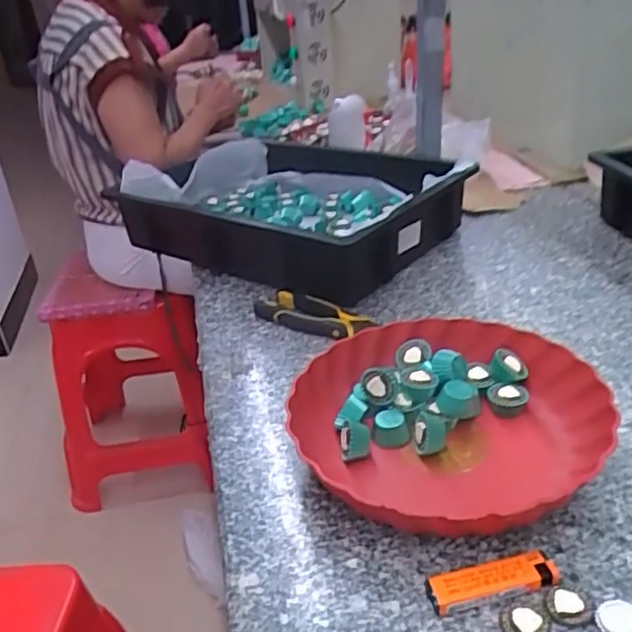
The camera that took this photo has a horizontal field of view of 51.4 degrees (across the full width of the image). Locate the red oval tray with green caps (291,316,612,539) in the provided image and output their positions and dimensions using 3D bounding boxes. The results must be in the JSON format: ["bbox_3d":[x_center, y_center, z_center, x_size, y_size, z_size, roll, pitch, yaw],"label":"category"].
[{"bbox_3d":[0.100,0.085,0.525,0.235,0.052,0.232,-24,33,-28],"label":"red oval tray with green caps"}]

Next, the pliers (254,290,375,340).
[{"bbox_3d":[-0.010,-0.002,0.733,0.145,0.020,0.053,12,34,32],"label":"pliers"}]

